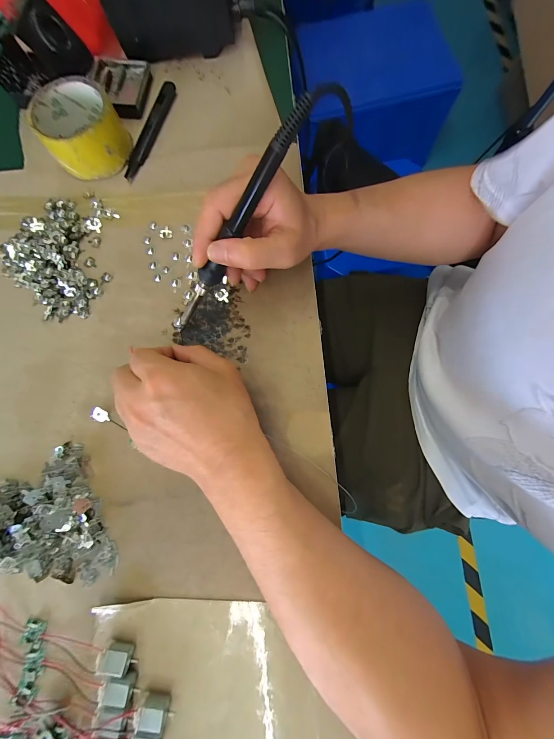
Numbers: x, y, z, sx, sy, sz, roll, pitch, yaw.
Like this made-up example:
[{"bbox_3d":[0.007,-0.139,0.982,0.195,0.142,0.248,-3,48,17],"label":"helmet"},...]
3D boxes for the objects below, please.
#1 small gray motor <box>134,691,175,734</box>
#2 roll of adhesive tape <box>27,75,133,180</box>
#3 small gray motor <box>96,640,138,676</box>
[{"bbox_3d":[-0.096,0.271,0.221,0.027,0.012,0.018,9,79,3],"label":"small gray motor"},{"bbox_3d":[-0.218,-0.268,0.315,0.083,0.045,0.085,0,79,1],"label":"roll of adhesive tape"},{"bbox_3d":[-0.130,0.234,0.227,0.028,0.012,0.017,11,79,3],"label":"small gray motor"}]

